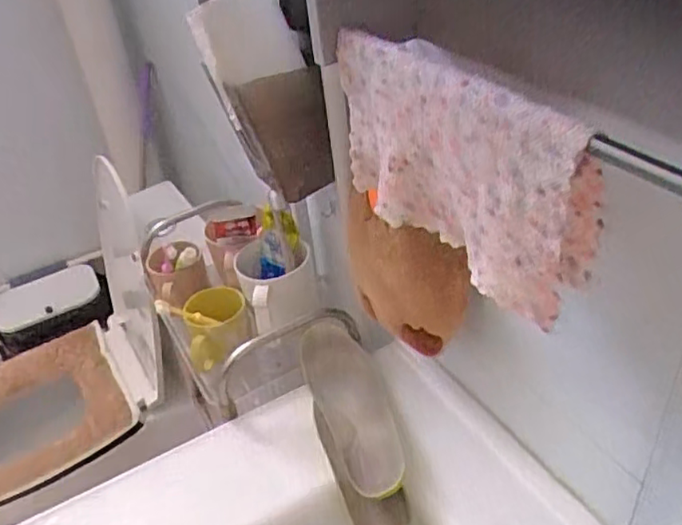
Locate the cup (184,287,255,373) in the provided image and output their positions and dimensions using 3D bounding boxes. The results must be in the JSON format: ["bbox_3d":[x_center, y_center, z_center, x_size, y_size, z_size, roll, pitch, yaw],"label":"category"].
[{"bbox_3d":[-0.146,0.084,0.763,0.075,0.068,0.086,-8,37,-1],"label":"cup"}]

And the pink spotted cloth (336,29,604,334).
[{"bbox_3d":[0.064,-0.062,0.403,0.026,0.130,0.233,-25,40,-23],"label":"pink spotted cloth"}]

